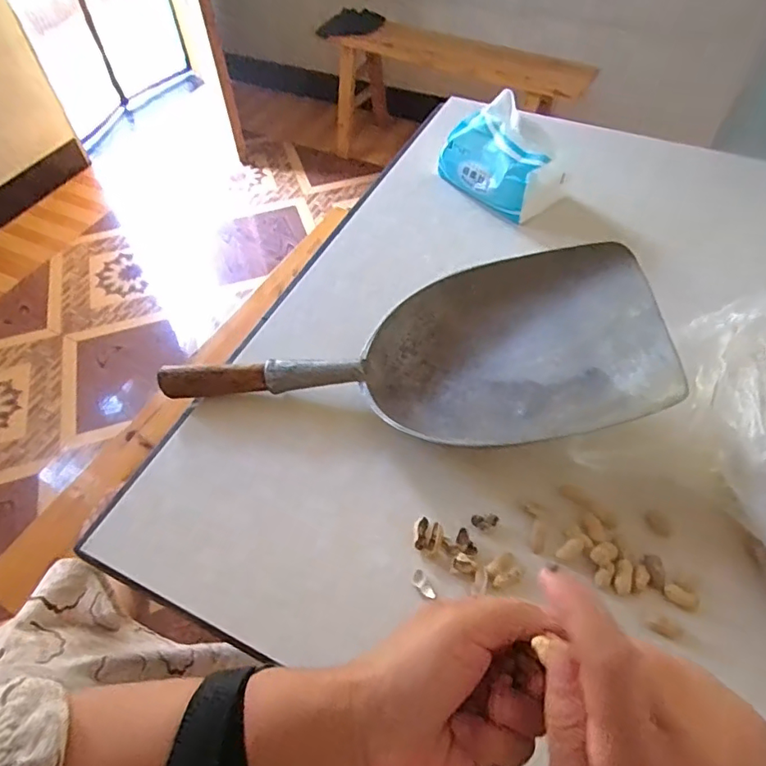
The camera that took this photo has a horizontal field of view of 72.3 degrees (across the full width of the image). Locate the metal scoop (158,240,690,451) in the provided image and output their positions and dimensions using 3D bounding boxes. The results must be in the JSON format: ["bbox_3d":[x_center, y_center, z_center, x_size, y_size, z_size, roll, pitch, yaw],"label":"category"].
[{"bbox_3d":[0.018,-0.039,0.463,0.413,0.085,0.176,4,55,4],"label":"metal scoop"}]

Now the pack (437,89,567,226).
[{"bbox_3d":[0.140,-0.264,0.614,0.079,0.097,0.143,-38,62,-23],"label":"pack"}]

